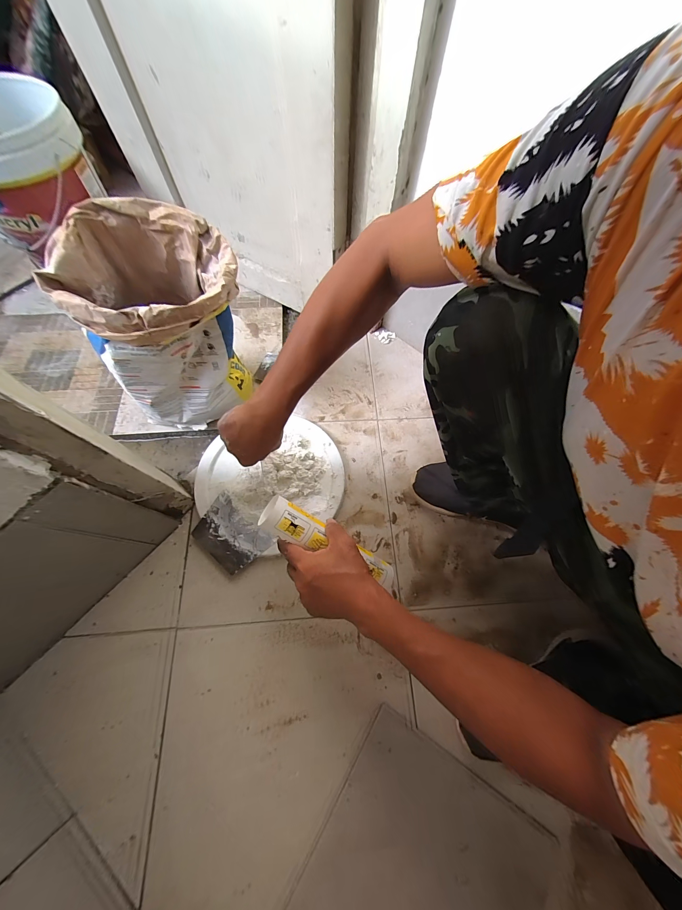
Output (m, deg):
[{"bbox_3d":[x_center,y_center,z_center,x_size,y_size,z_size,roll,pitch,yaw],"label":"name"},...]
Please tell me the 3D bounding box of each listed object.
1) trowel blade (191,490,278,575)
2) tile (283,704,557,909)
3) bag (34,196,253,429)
[{"bbox_3d":[-0.209,0.151,0.556,0.142,0.006,0.096,36,73,14],"label":"trowel blade"},{"bbox_3d":[0.112,0.594,0.392,0.298,0.017,0.295,31,70,10],"label":"tile"},{"bbox_3d":[-0.276,-0.210,0.536,0.224,0.351,0.192,4,68,-1],"label":"bag"}]

